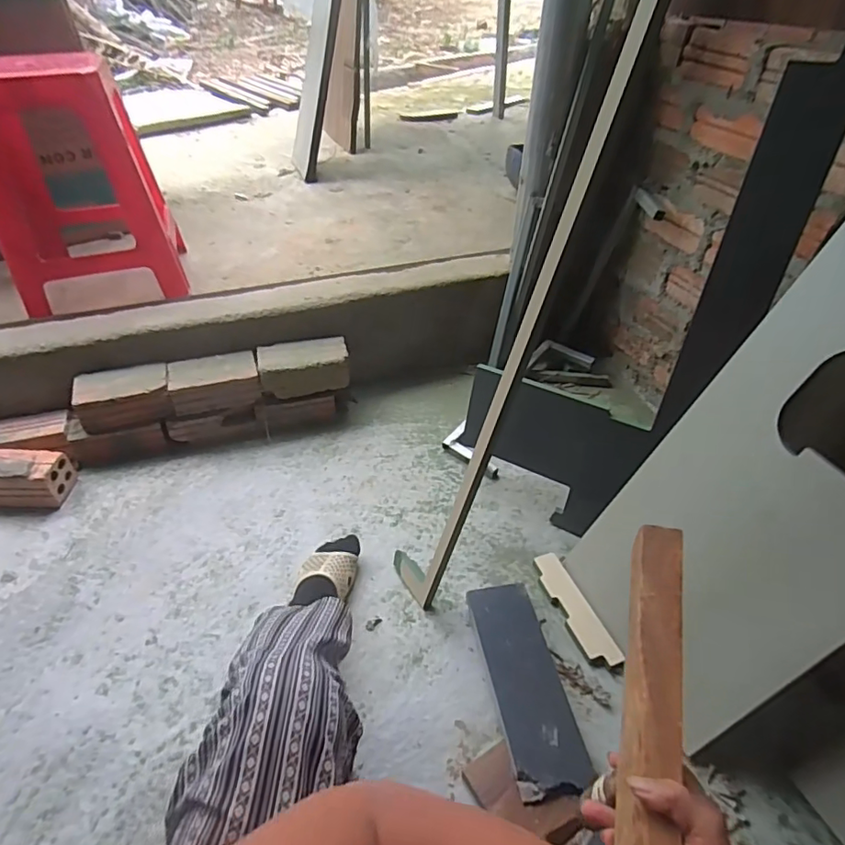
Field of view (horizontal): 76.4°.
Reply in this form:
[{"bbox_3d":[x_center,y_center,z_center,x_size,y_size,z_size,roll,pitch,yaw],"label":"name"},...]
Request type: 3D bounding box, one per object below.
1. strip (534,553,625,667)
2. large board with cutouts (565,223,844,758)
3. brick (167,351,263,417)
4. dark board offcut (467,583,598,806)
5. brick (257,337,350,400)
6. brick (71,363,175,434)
[{"bbox_3d":[0.239,0.291,0.846,0.048,0.011,0.201,-26,42,-3],"label":"strip"},{"bbox_3d":[0.490,-0.035,0.573,0.020,0.922,0.320,9,34,-29],"label":"large board with cutouts"},{"bbox_3d":[-0.428,-0.082,1.114,0.170,0.071,0.089,-12,44,-15],"label":"brick"},{"bbox_3d":[0.143,0.354,0.742,0.098,0.022,0.272,-7,42,-9],"label":"dark board offcut"},{"bbox_3d":[-0.254,-0.119,1.159,0.185,0.072,0.093,-9,43,-12],"label":"brick"},{"bbox_3d":[-0.593,-0.049,1.073,0.172,0.075,0.091,-10,43,-13],"label":"brick"}]

